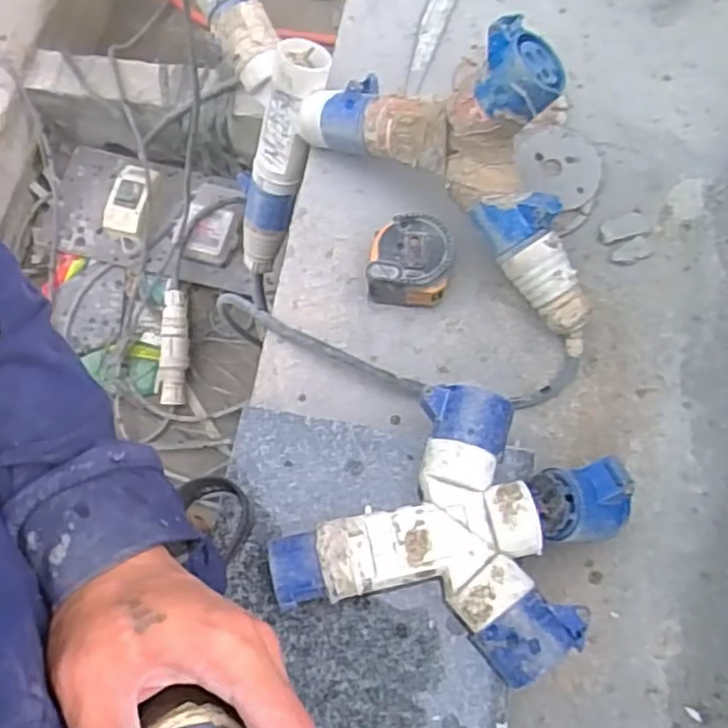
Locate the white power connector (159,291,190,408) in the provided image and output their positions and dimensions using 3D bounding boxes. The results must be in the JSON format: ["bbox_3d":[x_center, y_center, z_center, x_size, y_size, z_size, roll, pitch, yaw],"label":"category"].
[{"bbox_3d":[-0.359,-0.031,1.343,0.052,0.045,0.217,0,84,2],"label":"white power connector"}]

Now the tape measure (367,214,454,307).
[{"bbox_3d":[0.038,-0.085,0.590,0.065,0.041,0.065,7,71,5],"label":"tape measure"}]

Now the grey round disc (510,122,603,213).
[{"bbox_3d":[0.170,-0.177,0.629,0.077,0.014,0.073,21,73,10],"label":"grey round disc"}]

